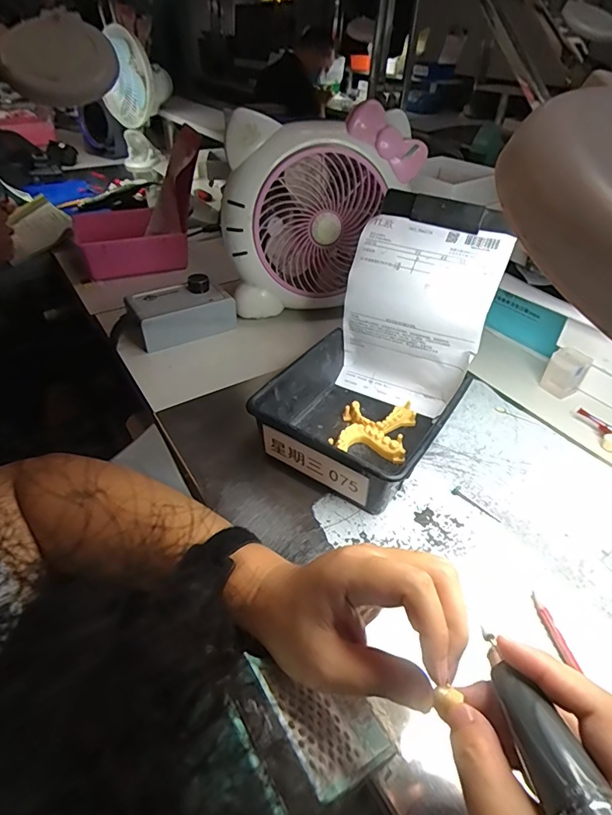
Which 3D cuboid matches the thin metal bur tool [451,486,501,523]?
[{"bbox_3d":[0.158,0.090,0.416,0.010,0.004,0.048,-31,51,-32],"label":"thin metal bur tool"}]

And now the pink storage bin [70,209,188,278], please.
[{"bbox_3d":[-0.305,-0.278,0.783,0.164,0.078,0.130,-22,46,-25],"label":"pink storage bin"}]

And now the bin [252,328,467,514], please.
[{"bbox_3d":[0.052,0.010,0.457,0.156,0.068,0.165,25,46,24],"label":"bin"}]

